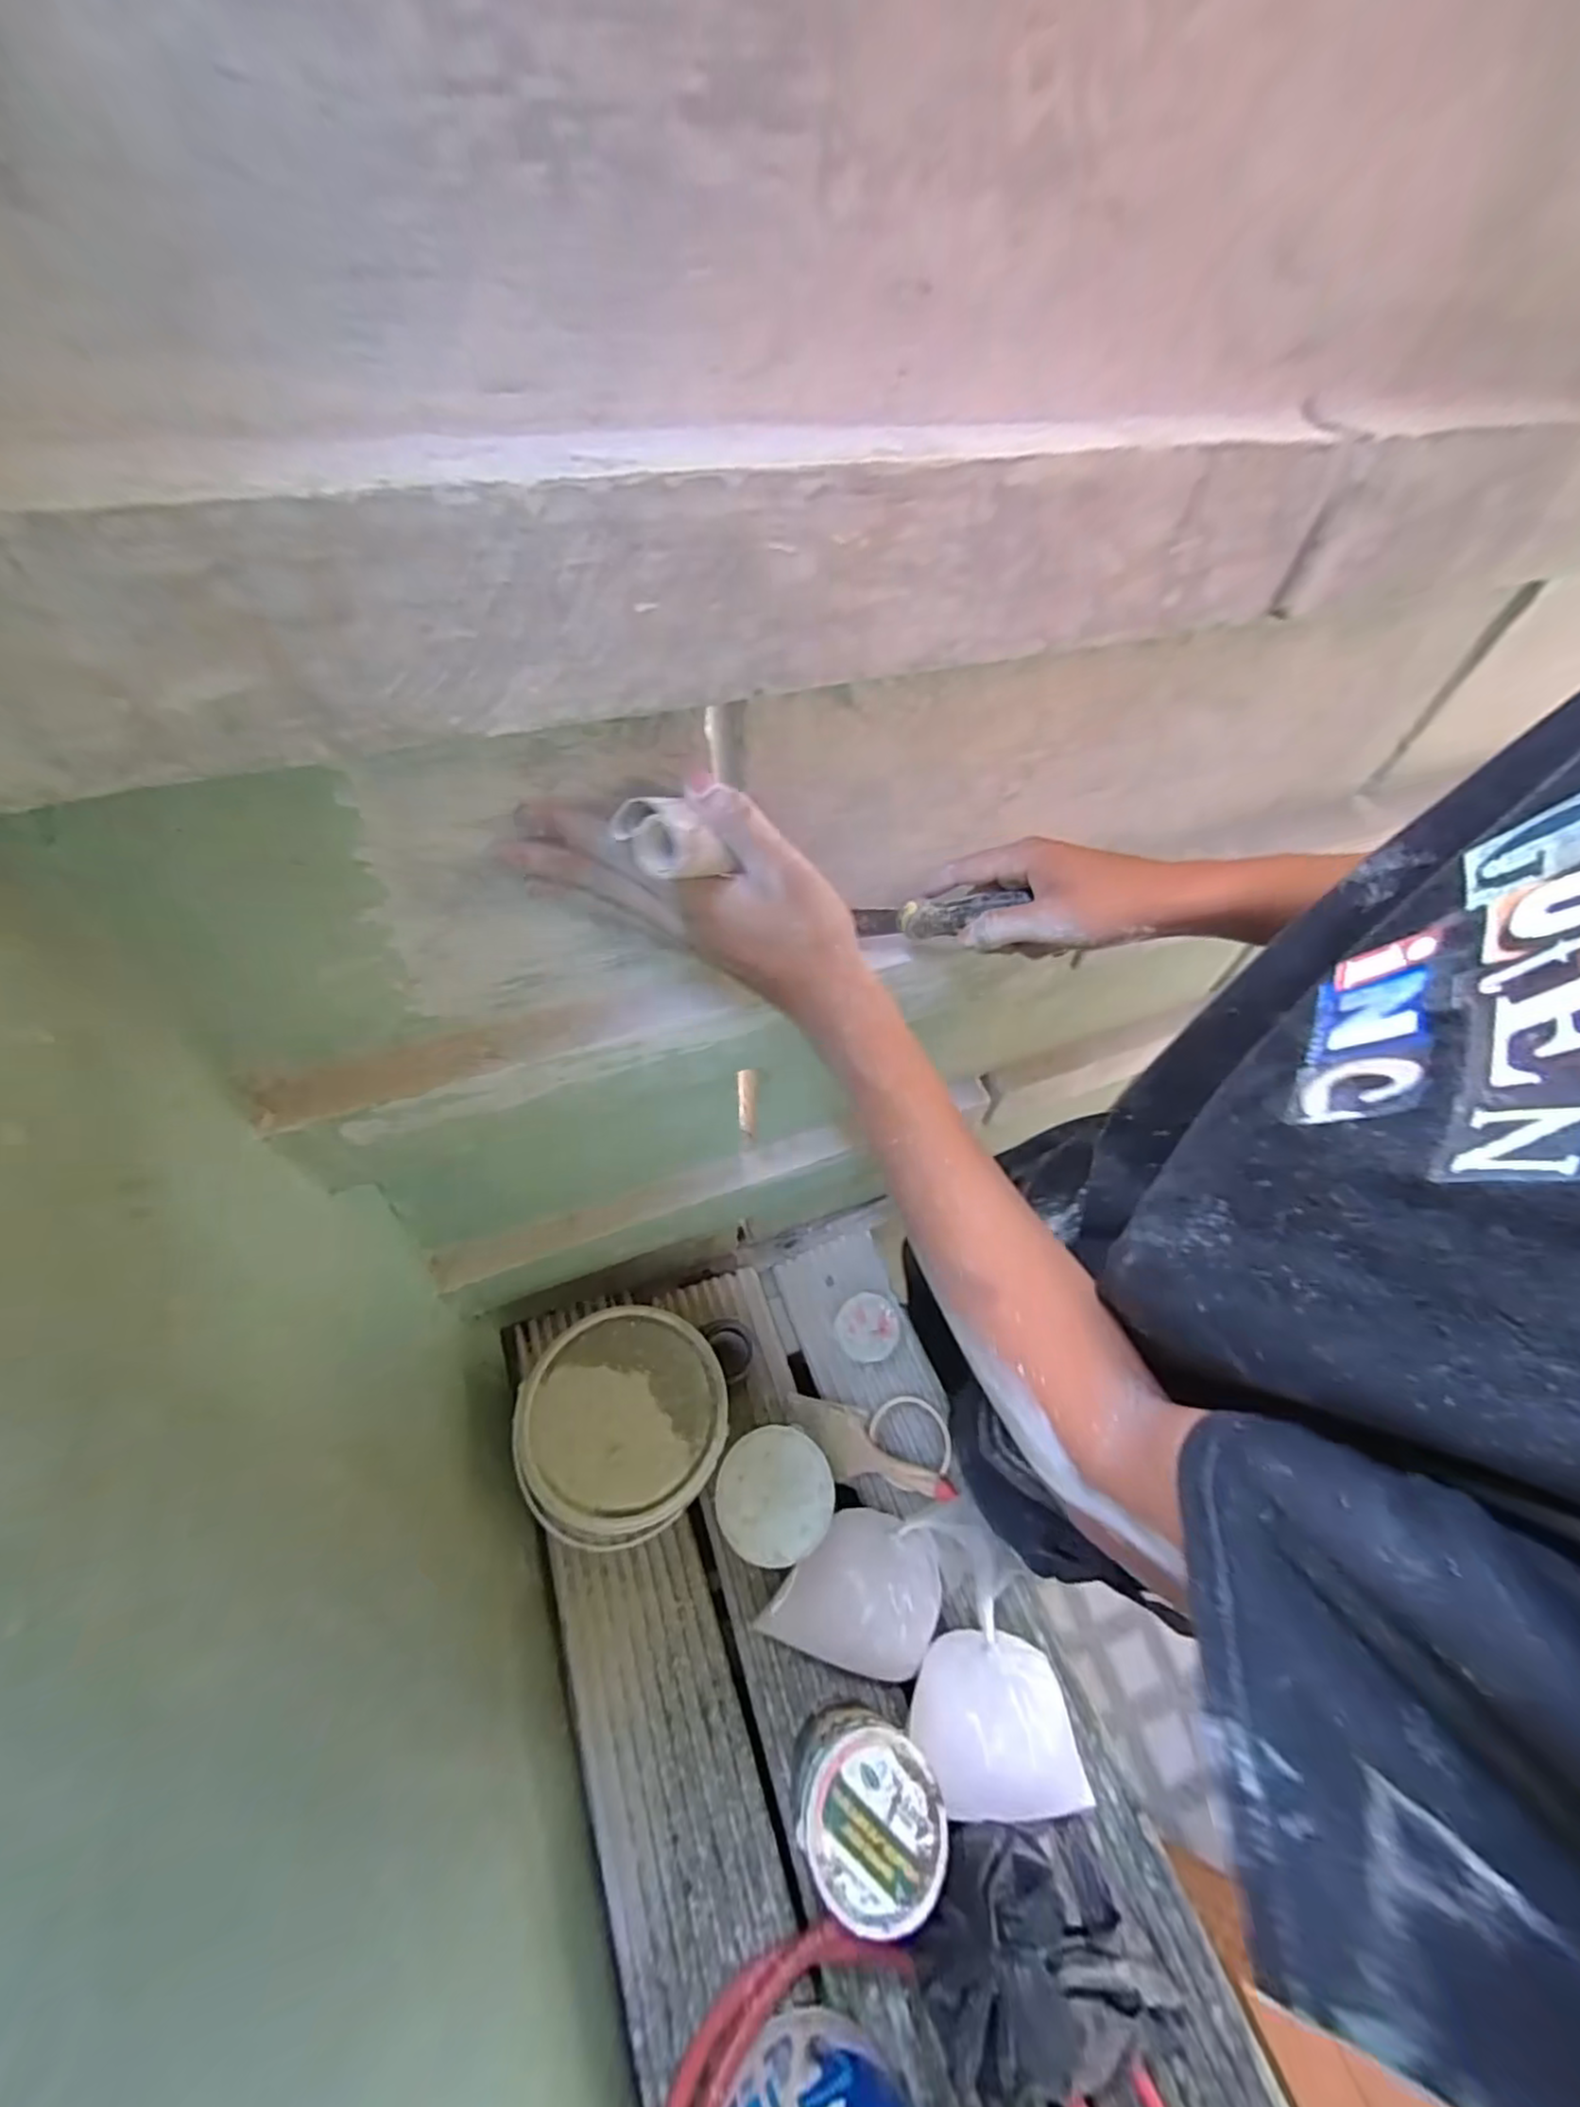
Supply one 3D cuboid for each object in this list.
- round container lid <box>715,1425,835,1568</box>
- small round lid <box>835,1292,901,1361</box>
[{"bbox_3d":[-0.013,0.405,0.620,0.105,0.021,0.104,2,55,-2],"label":"round container lid"},{"bbox_3d":[0.090,0.318,0.791,0.072,0.008,0.076,2,55,-2],"label":"small round lid"}]

